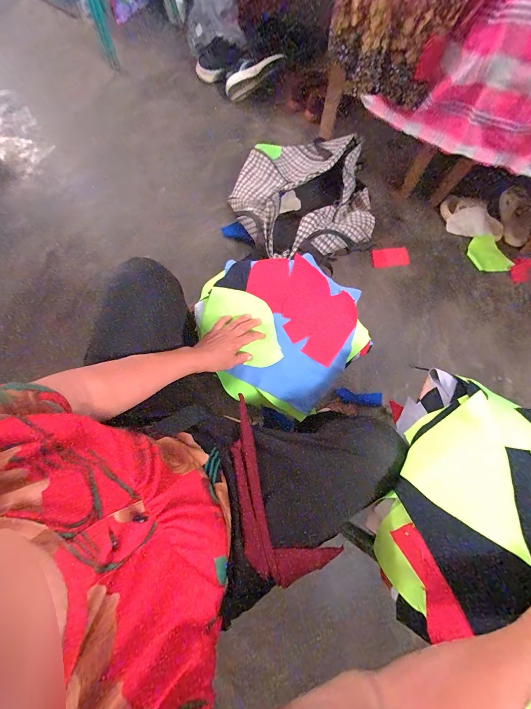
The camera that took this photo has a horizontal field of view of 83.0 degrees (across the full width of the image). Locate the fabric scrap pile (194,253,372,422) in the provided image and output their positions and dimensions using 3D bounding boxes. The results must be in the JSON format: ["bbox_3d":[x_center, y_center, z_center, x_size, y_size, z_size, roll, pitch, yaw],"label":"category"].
[{"bbox_3d":[0.028,-0.068,0.653,0.336,0.057,0.352,0,77,-1],"label":"fabric scrap pile"}]

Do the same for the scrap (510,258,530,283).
[{"bbox_3d":[0.907,-0.304,1.060,0.070,0.008,0.127,40,79,8],"label":"scrap"}]

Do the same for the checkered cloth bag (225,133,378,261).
[{"bbox_3d":[0.118,-0.551,1.040,0.456,0.118,0.462,-15,77,-4],"label":"checkered cloth bag"}]

